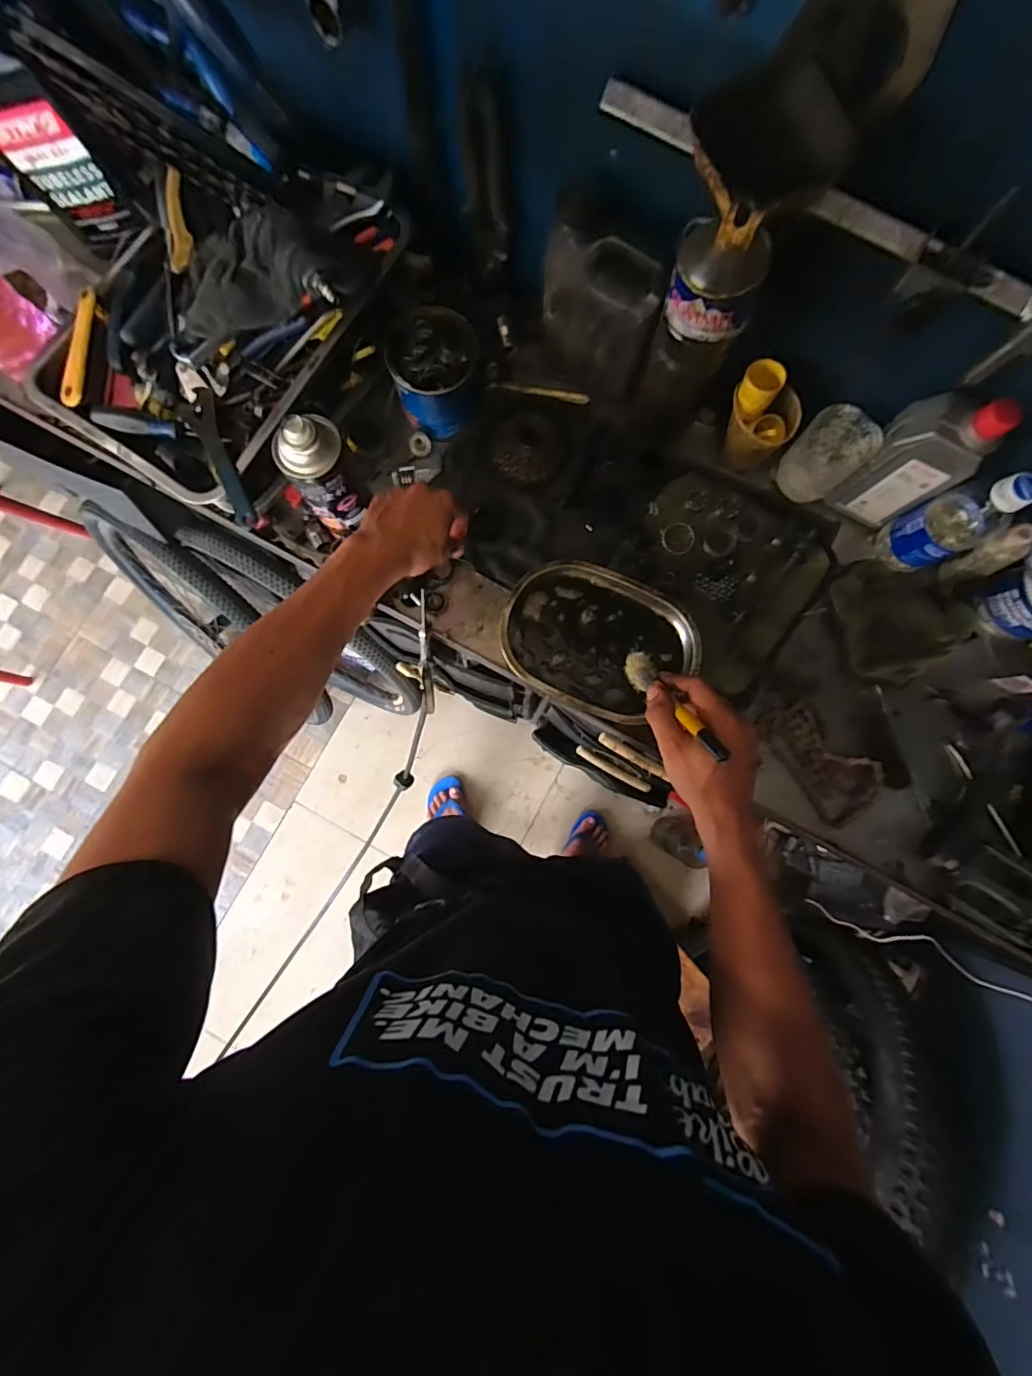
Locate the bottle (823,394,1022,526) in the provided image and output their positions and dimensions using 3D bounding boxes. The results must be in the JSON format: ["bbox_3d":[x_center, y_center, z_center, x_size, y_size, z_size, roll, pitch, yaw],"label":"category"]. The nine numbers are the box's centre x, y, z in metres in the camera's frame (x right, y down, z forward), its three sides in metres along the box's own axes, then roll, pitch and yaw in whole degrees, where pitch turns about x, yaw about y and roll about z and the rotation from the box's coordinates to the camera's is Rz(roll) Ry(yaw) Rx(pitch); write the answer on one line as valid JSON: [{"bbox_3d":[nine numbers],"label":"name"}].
[{"bbox_3d":[0.409,-0.232,0.536,0.079,0.164,0.049,36,83,5],"label":"bottle"}]

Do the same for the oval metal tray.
[{"bbox_3d":[0.091,-0.053,0.586,0.209,0.027,0.154,27,83,4],"label":"oval metal tray"}]

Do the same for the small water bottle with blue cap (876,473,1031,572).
[{"bbox_3d":[0.452,-0.173,0.538,0.062,0.161,0.061,-23,82,-3],"label":"small water bottle with blue cap"}]

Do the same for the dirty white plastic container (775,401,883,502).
[{"bbox_3d":[0.341,-0.257,0.582,0.066,0.087,0.072,-43,84,-6],"label":"dirty white plastic container"}]

